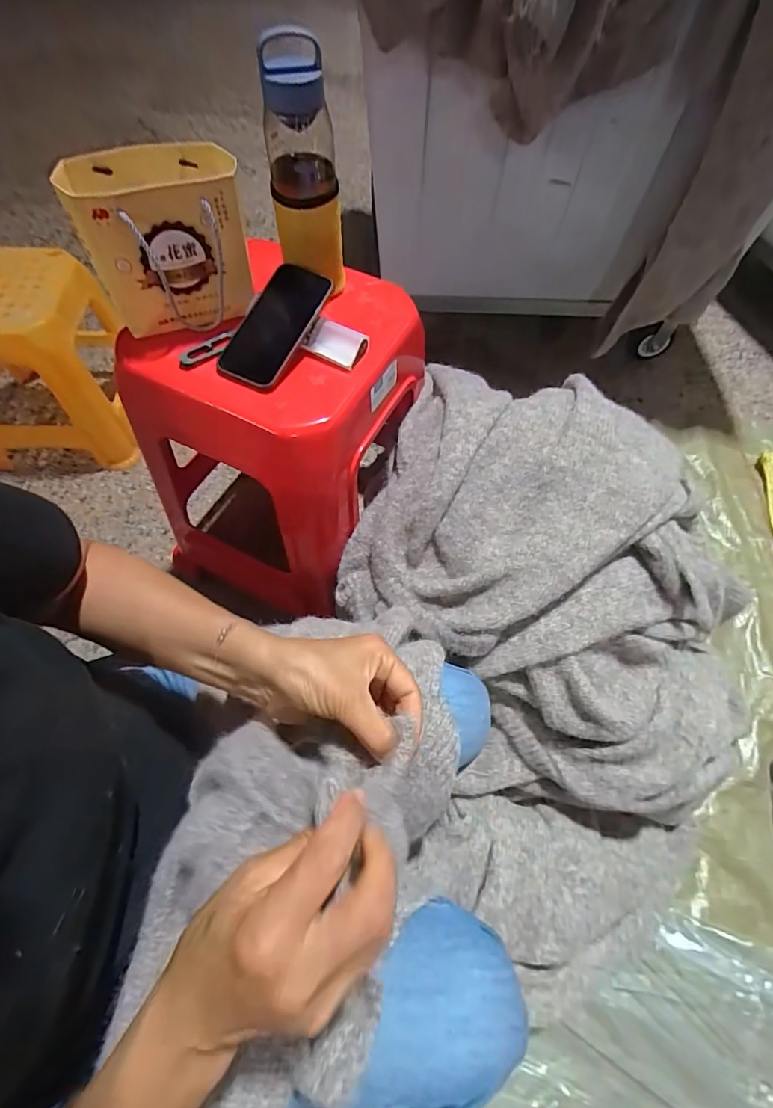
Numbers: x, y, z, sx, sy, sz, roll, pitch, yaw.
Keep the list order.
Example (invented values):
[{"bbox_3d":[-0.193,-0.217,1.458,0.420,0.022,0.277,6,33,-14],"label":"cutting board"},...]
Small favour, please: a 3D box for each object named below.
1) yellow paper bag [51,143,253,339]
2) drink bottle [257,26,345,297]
[{"bbox_3d":[-0.238,-0.343,0.523,0.165,0.149,0.091,-23,66,-14],"label":"yellow paper bag"},{"bbox_3d":[-0.093,-0.425,0.527,0.075,0.213,0.075,-8,63,-7],"label":"drink bottle"}]

